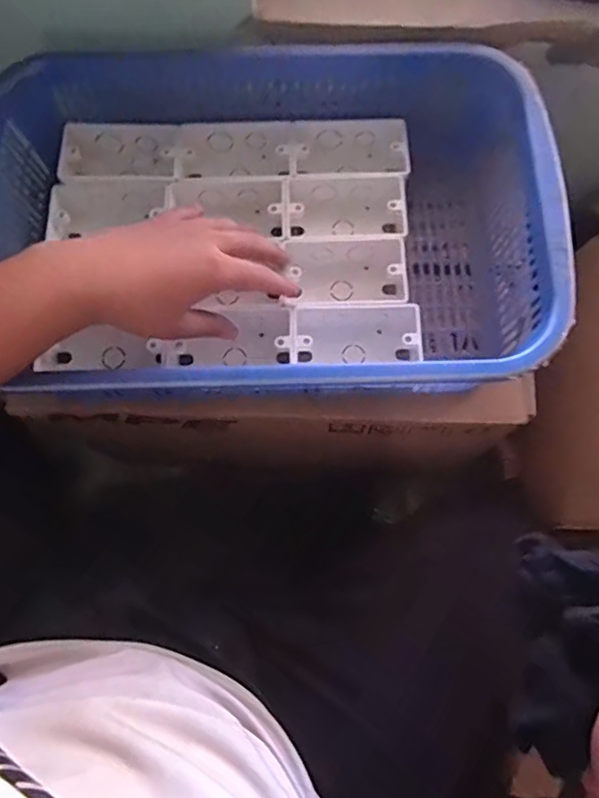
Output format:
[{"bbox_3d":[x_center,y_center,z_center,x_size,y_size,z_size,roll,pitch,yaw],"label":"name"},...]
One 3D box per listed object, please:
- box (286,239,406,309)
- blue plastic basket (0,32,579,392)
[{"bbox_3d":[0.042,-0.110,0.515,0.102,0.047,0.067,-3,75,0],"label":"box"},{"bbox_3d":[-0.033,-0.151,0.499,0.477,0.112,0.299,3,75,2],"label":"blue plastic basket"}]

